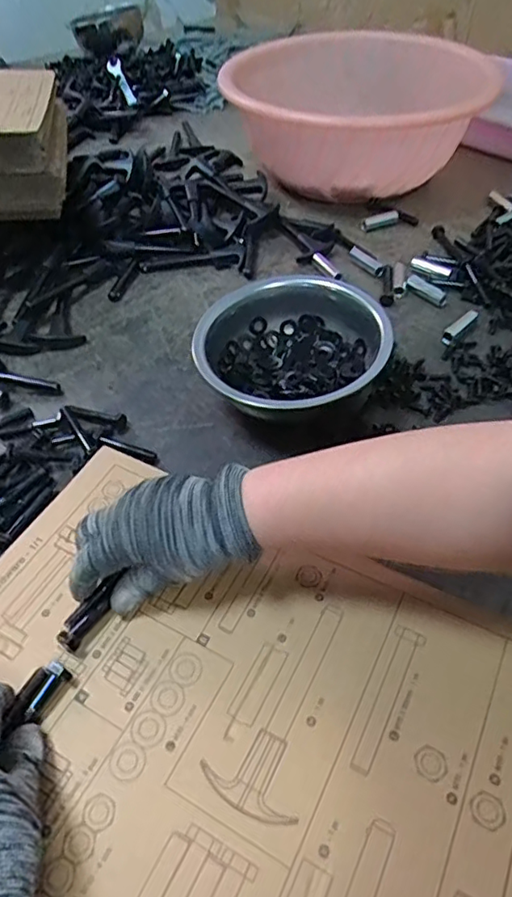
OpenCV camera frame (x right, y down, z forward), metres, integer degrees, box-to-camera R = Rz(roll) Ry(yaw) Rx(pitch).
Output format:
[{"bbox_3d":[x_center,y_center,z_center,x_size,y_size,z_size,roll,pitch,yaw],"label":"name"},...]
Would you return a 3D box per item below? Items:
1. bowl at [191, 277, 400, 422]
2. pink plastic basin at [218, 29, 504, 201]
[{"bbox_3d":[0.030,-0.089,0.526,0.165,0.076,0.164,-1,49,1],"label":"bowl"},{"bbox_3d":[0.135,-0.462,0.791,0.308,0.156,0.393,20,53,18],"label":"pink plastic basin"}]

